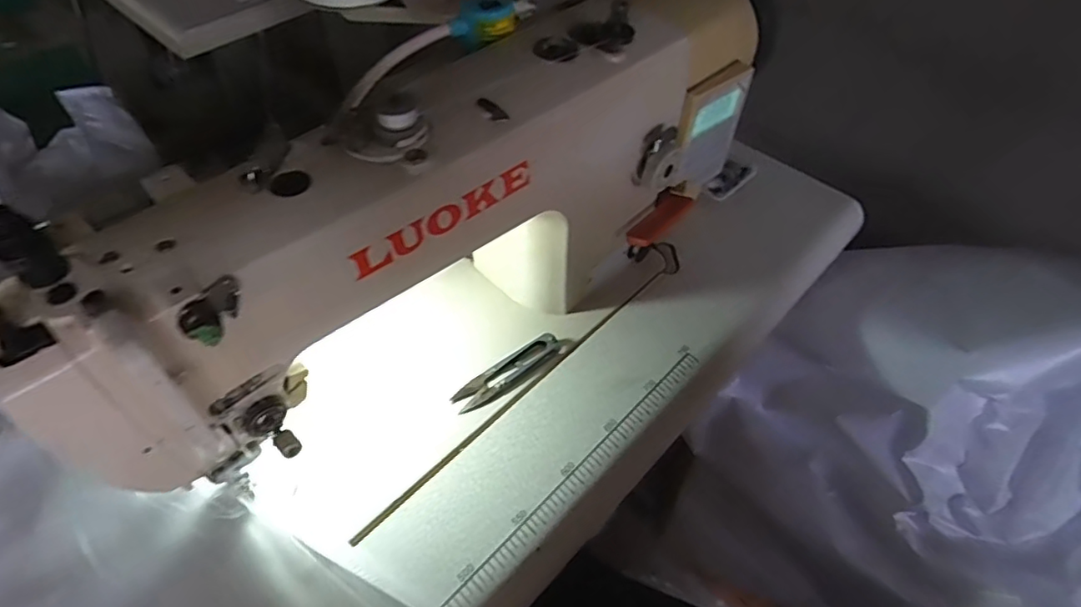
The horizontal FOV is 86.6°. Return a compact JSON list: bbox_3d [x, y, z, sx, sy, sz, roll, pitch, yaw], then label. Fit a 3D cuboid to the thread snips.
[{"bbox_3d":[-0.026,0.056,0.475,0.099,0.009,0.026,-32,59,-28],"label":"thread snips"}]

